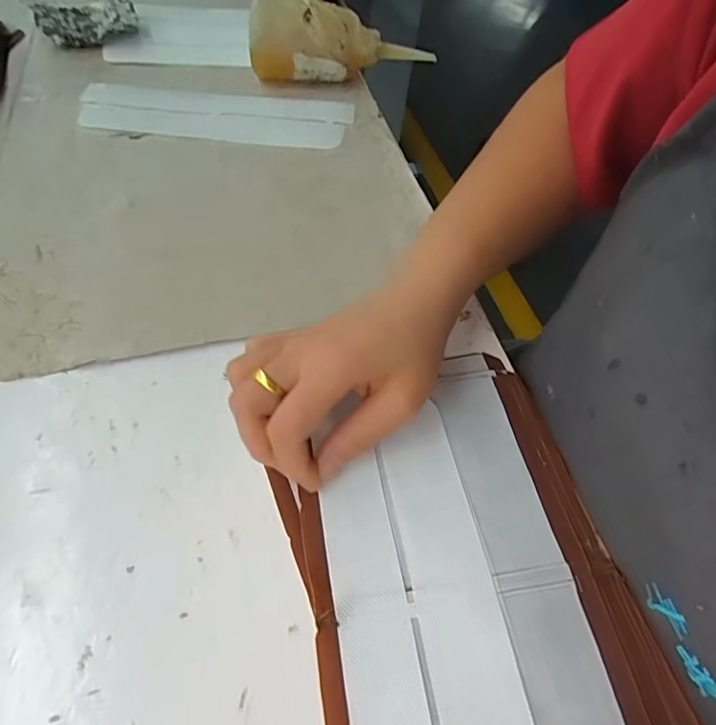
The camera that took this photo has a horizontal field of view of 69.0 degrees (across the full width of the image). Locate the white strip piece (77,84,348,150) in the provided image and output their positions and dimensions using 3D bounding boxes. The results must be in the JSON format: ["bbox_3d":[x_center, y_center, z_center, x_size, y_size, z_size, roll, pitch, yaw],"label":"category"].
[{"bbox_3d":[-0.120,-0.207,0.437,0.221,0.008,0.070,6,53,-1],"label":"white strip piece"}]

